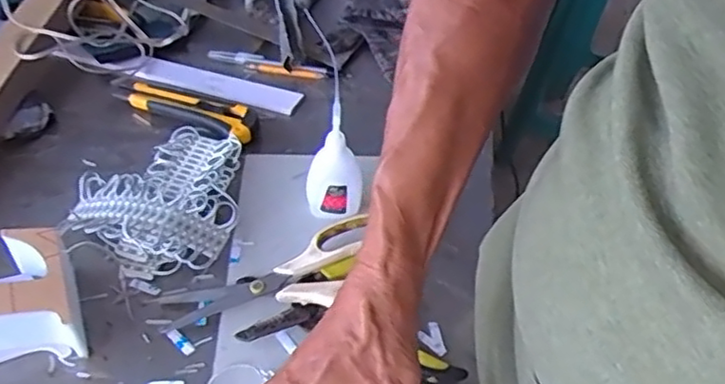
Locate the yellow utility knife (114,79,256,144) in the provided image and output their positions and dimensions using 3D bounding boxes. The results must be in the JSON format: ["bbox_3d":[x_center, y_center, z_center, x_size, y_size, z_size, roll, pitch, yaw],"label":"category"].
[{"bbox_3d":[-0.167,-0.080,0.629,0.145,0.017,0.046,20,48,16],"label":"yellow utility knife"}]

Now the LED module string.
[{"bbox_3d":[-0.166,-0.001,0.541,0.128,0.032,0.150,5,46,2],"label":"LED module string"}]

